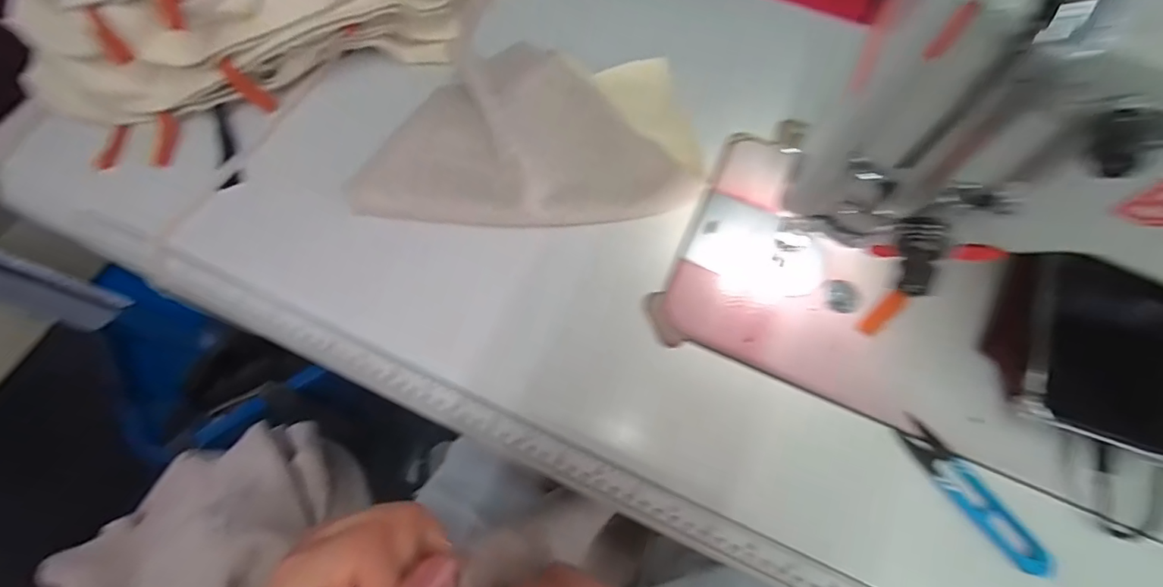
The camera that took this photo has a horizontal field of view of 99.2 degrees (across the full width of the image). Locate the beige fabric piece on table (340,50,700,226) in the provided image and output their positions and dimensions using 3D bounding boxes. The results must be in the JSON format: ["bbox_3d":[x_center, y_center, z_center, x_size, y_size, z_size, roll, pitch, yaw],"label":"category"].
[{"bbox_3d":[-0.032,-0.126,0.374,0.238,0.029,0.154,1,73,2],"label":"beige fabric piece on table"}]

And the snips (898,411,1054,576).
[{"bbox_3d":[0.236,0.120,0.299,0.024,0.015,0.096,-36,75,-9],"label":"snips"}]

